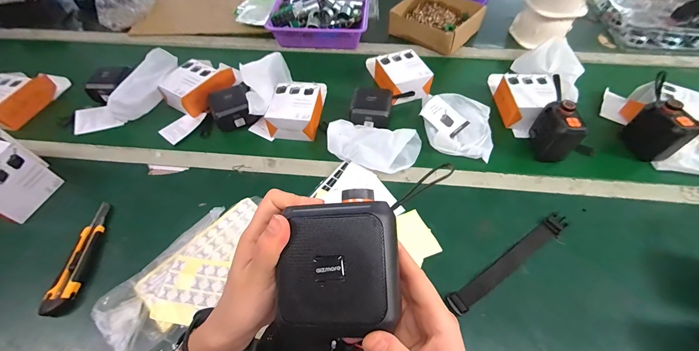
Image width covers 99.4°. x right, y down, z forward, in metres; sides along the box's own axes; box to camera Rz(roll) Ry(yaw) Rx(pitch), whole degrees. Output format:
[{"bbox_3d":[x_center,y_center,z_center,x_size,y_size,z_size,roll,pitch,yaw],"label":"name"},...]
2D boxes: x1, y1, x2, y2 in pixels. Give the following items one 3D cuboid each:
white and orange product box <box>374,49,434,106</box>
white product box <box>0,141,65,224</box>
[{"bbox_3d":[0.125,-0.244,0.717,0.111,0.055,0.125,-17,55,-11],"label":"white and orange product box"},{"bbox_3d":[-0.613,0.009,0.526,0.073,0.112,0.106,13,55,12],"label":"white product box"}]

